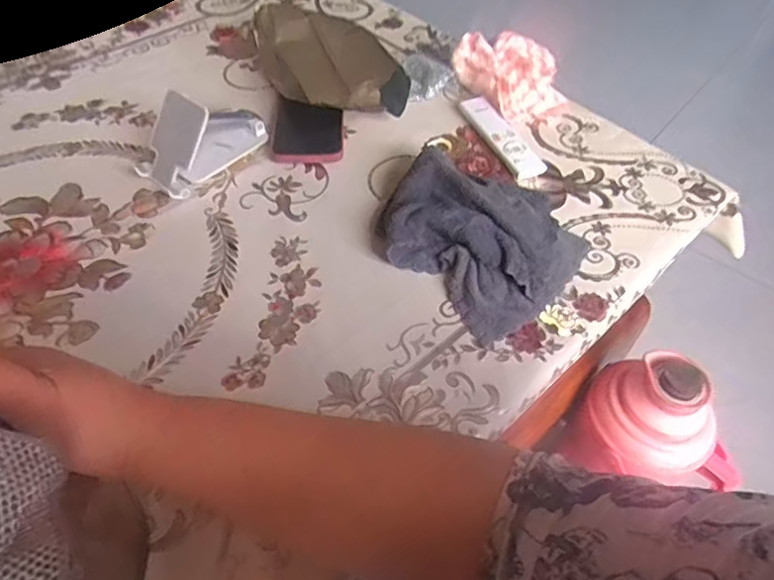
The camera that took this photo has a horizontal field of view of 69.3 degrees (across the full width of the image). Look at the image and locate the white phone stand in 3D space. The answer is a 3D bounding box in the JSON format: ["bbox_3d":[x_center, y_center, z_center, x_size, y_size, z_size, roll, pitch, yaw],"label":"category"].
[{"bbox_3d":[-0.195,-0.169,0.589,0.068,0.075,0.133,36,58,23],"label":"white phone stand"}]

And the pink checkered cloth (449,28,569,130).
[{"bbox_3d":[0.160,-0.274,0.697,0.128,0.034,0.130,-31,81,-23],"label":"pink checkered cloth"}]

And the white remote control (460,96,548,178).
[{"bbox_3d":[0.131,-0.177,0.645,0.040,0.016,0.134,-20,55,-17],"label":"white remote control"}]

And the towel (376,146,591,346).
[{"bbox_3d":[0.090,-0.063,0.537,0.172,0.048,0.188,-36,61,-27],"label":"towel"}]

